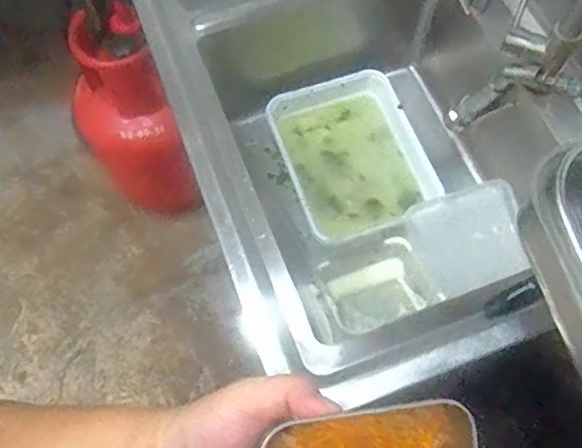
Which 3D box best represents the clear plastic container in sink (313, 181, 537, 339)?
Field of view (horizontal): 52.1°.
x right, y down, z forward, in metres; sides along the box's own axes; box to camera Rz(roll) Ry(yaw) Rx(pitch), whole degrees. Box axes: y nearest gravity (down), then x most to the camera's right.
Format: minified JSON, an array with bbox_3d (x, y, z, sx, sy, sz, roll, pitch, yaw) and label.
[{"bbox_3d":[0.206,0.055,0.934,0.329,0.066,0.149,-19,67,-8],"label":"clear plastic container in sink"}]

